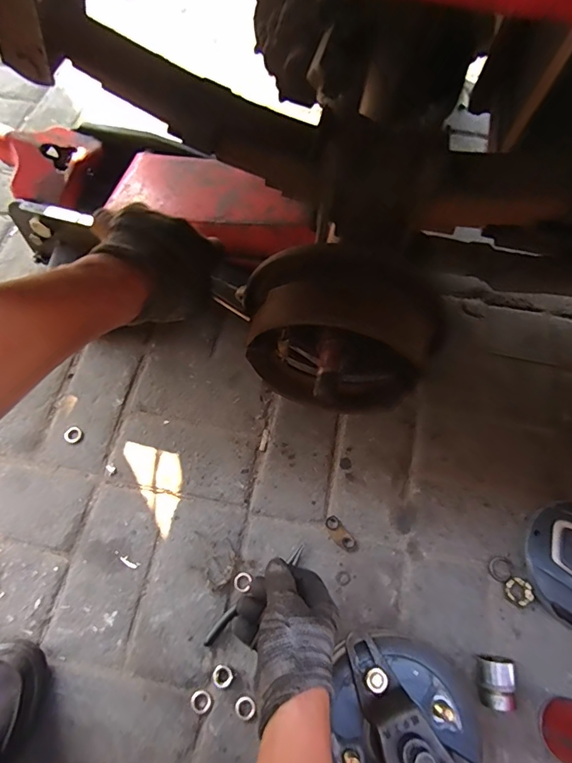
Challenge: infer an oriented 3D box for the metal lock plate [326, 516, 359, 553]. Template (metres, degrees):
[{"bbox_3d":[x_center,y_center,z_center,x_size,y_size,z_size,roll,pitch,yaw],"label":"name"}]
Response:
[{"bbox_3d":[0.069,0.192,0.569,0.022,0.004,0.049,-36,69,-15],"label":"metal lock plate"}]

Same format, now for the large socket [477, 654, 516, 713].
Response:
[{"bbox_3d":[0.226,0.324,0.490,0.032,0.037,0.050,13,66,7],"label":"large socket"}]

